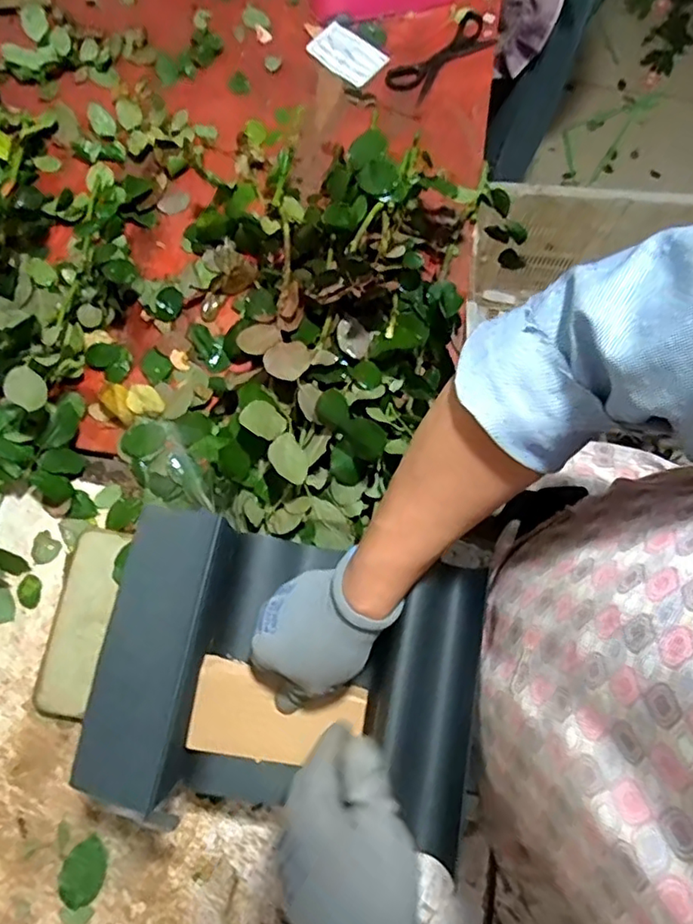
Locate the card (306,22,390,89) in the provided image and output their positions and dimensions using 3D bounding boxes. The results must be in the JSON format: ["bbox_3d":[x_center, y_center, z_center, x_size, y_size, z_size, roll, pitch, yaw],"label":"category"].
[{"bbox_3d":[0.001,-0.547,0.791,0.097,0.009,0.056,38,95,4],"label":"card"}]

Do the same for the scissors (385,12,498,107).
[{"bbox_3d":[0.130,-0.540,0.788,0.166,0.018,0.055,-42,80,-12],"label":"scissors"}]

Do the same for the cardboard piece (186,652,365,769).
[{"bbox_3d":[-0.056,0.205,0.481,0.139,0.005,0.072,7,74,1],"label":"cardboard piece"}]

